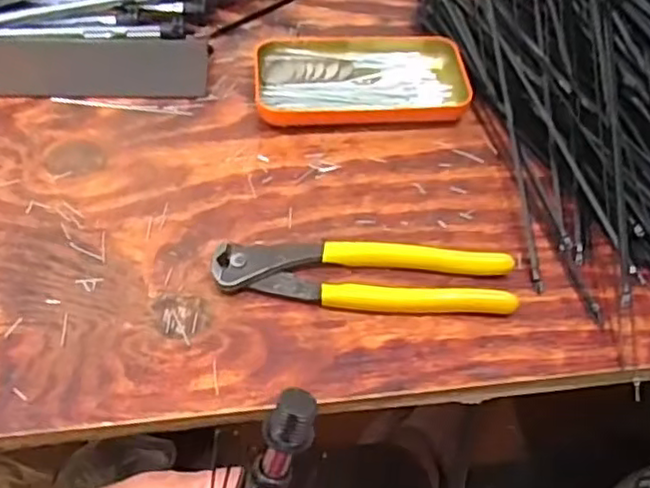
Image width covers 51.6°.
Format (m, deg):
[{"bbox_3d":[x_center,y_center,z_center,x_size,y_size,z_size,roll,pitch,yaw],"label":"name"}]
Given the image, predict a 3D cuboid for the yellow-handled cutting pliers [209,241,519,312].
[{"bbox_3d":[0.022,0.017,0.377,0.164,0.013,0.041,4,54,0],"label":"yellow-handled cutting pliers"}]

